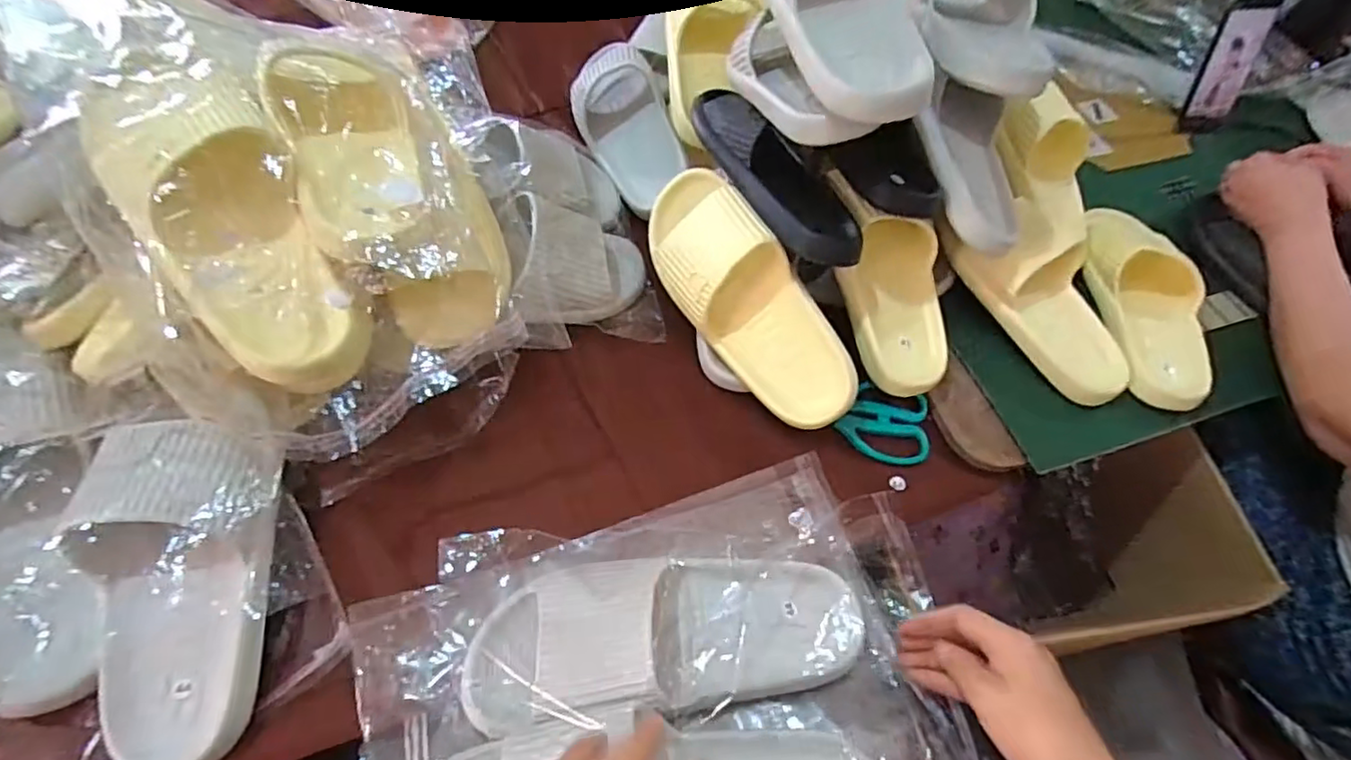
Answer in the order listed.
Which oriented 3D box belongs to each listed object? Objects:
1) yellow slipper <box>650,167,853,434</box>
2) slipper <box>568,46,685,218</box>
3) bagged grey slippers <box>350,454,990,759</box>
[{"bbox_3d":[0.061,-0.073,0.569,0.106,0.078,0.262,-36,87,16],"label":"yellow slipper"},{"bbox_3d":[-0.056,-0.290,0.724,0.104,0.054,0.247,-26,67,13],"label":"slipper"},{"bbox_3d":[0.000,0.212,0.422,0.400,0.080,0.287,-12,61,-11],"label":"bagged grey slippers"}]

